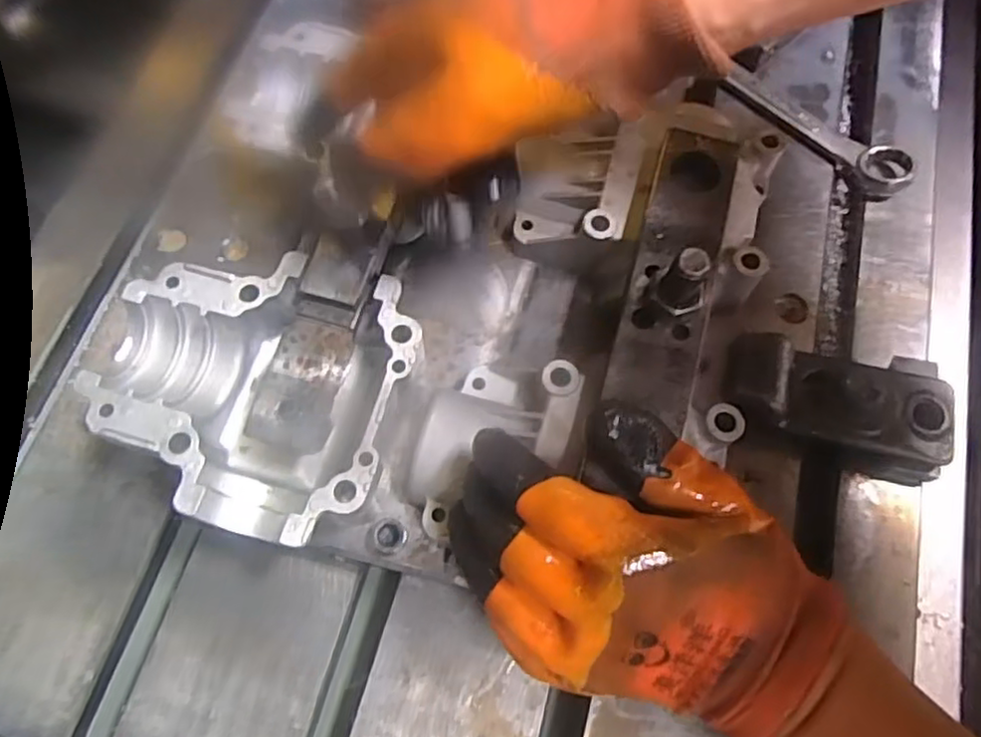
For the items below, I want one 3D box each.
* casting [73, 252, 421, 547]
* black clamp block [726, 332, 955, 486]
[{"bbox_3d":[-0.118,0.014,0.336,0.144,0.050,0.124,14,70,4],"label":"casting"},{"bbox_3d":[0.190,0.017,0.370,0.126,0.038,0.069,9,69,3],"label":"black clamp block"}]

